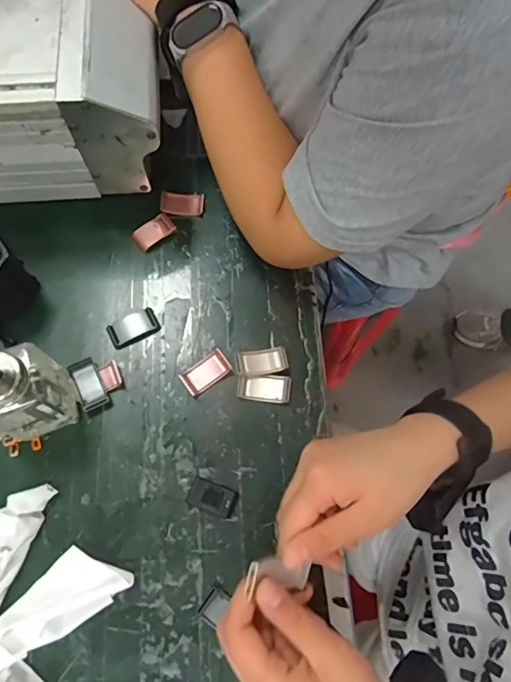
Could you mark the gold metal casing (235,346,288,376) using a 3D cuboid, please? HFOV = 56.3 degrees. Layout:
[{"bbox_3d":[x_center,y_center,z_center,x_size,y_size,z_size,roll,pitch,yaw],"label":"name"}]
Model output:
[{"bbox_3d":[0.006,0.019,0.435,0.046,0.010,0.024,-9,71,-5],"label":"gold metal casing"}]

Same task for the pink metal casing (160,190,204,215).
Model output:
[{"bbox_3d":[-0.076,-0.141,0.494,0.044,0.005,0.026,3,70,0],"label":"pink metal casing"}]

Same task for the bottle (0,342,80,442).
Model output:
[{"bbox_3d":[-0.185,0.038,0.368,0.057,0.121,0.053,-20,72,-8],"label":"bottle"}]

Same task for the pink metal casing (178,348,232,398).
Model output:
[{"bbox_3d":[-0.045,0.029,0.434,0.045,0.006,0.024,-35,75,-13],"label":"pink metal casing"}]

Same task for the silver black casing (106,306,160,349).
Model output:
[{"bbox_3d":[-0.115,-0.013,0.448,0.046,0.004,0.030,-29,74,-11],"label":"silver black casing"}]

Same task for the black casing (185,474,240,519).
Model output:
[{"bbox_3d":[-0.036,0.129,0.397,0.040,0.008,0.023,22,71,6],"label":"black casing"}]

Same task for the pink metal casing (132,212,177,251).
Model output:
[{"bbox_3d":[-0.103,-0.110,0.483,0.042,0.008,0.023,-37,76,-13],"label":"pink metal casing"}]

